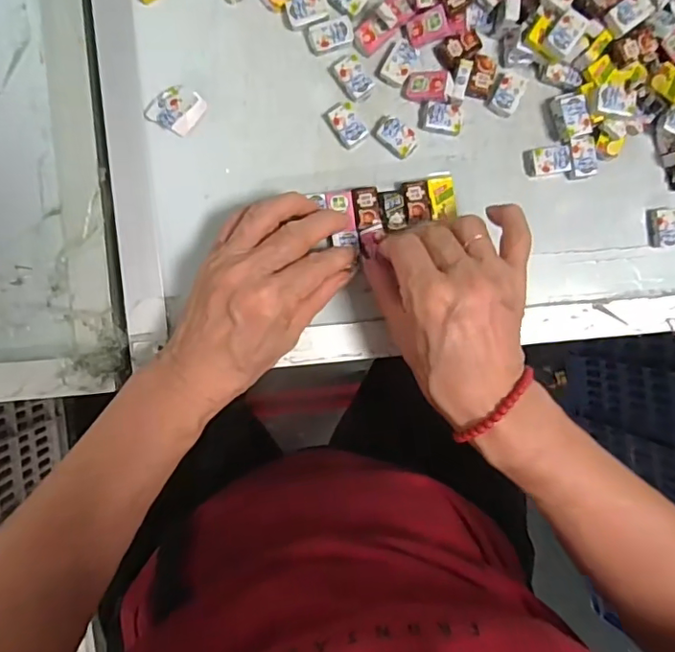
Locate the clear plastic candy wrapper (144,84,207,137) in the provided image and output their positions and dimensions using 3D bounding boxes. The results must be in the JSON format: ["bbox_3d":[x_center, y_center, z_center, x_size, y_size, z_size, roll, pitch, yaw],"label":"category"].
[{"bbox_3d":[-0.101,-0.136,0.341,0.029,0.008,0.030,38,89,-4],"label":"clear plastic candy wrapper"}]

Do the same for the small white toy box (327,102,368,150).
[{"bbox_3d":[0.007,-0.129,0.351,0.018,0.008,0.027,-31,94,-2],"label":"small white toy box"}]

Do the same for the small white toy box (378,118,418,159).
[{"bbox_3d":[0.039,-0.122,0.354,0.025,0.010,0.016,42,89,-4],"label":"small white toy box"}]

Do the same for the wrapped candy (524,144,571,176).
[{"bbox_3d":[0.139,-0.109,0.361,0.028,0.009,0.018,-10,93,-4],"label":"wrapped candy"}]

